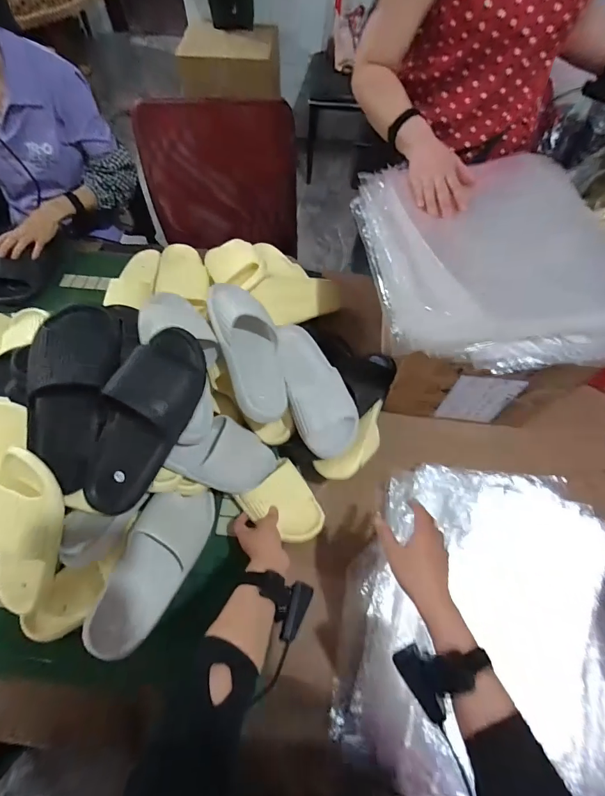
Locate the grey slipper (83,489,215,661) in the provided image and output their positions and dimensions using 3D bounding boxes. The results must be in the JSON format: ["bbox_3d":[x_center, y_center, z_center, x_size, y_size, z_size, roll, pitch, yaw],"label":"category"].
[{"bbox_3d":[-0.237,0.268,0.618,0.111,0.064,0.247,30,56,-17],"label":"grey slipper"}]

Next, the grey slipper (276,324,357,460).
[{"bbox_3d":[0.010,-0.011,0.686,0.108,0.066,0.243,-19,75,-27],"label":"grey slipper"}]

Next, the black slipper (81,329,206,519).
[{"bbox_3d":[-0.232,0.033,0.547,0.100,0.080,0.276,24,89,12],"label":"black slipper"}]

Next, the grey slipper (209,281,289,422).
[{"bbox_3d":[-0.094,-0.080,0.660,0.103,0.075,0.266,-2,70,-36],"label":"grey slipper"}]

